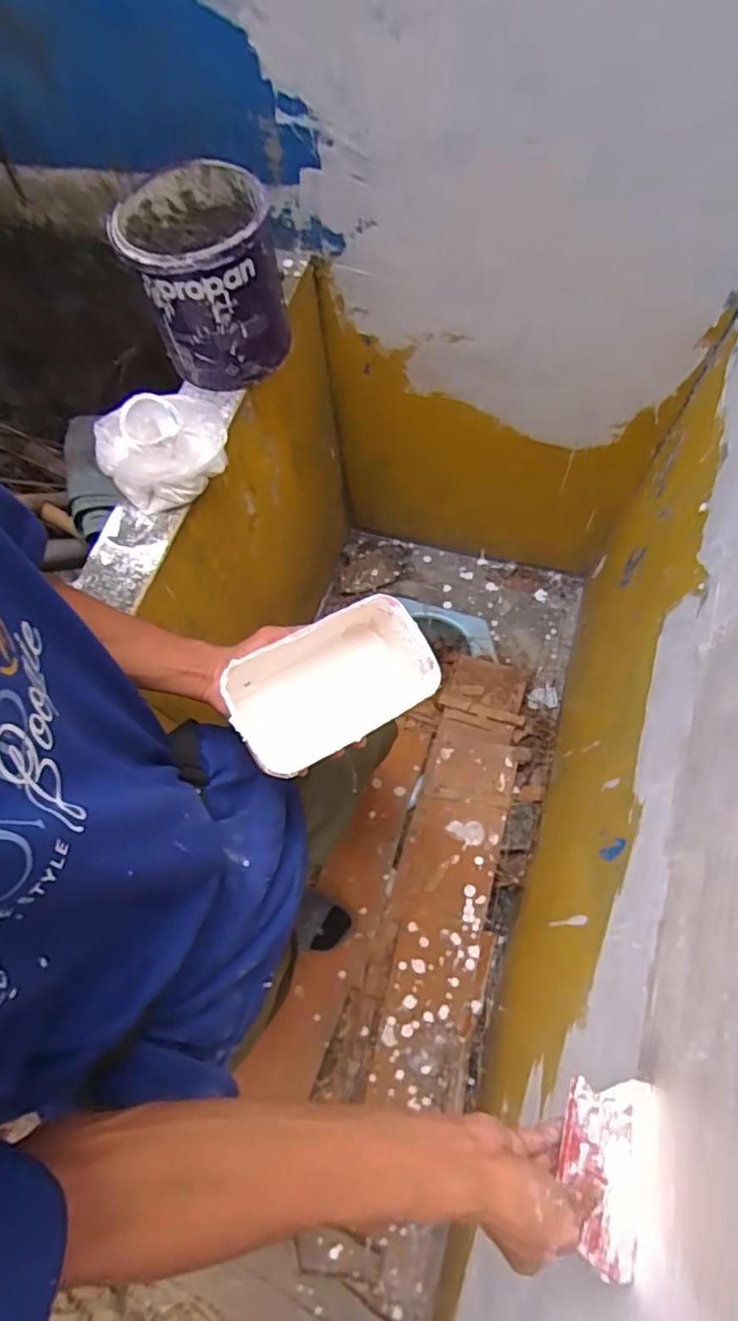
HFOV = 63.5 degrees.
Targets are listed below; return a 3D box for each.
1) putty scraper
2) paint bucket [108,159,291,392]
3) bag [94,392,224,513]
[{"bbox_3d":[0.179,0.381,0.440,0.105,0.013,0.119,26,66,-27],"label":"putty scraper"},{"bbox_3d":[-0.206,-0.487,0.766,0.166,0.179,0.175,-1,67,2],"label":"paint bucket"},{"bbox_3d":[-0.258,-0.262,0.737,0.159,0.077,0.120,-10,67,-1],"label":"bag"}]

